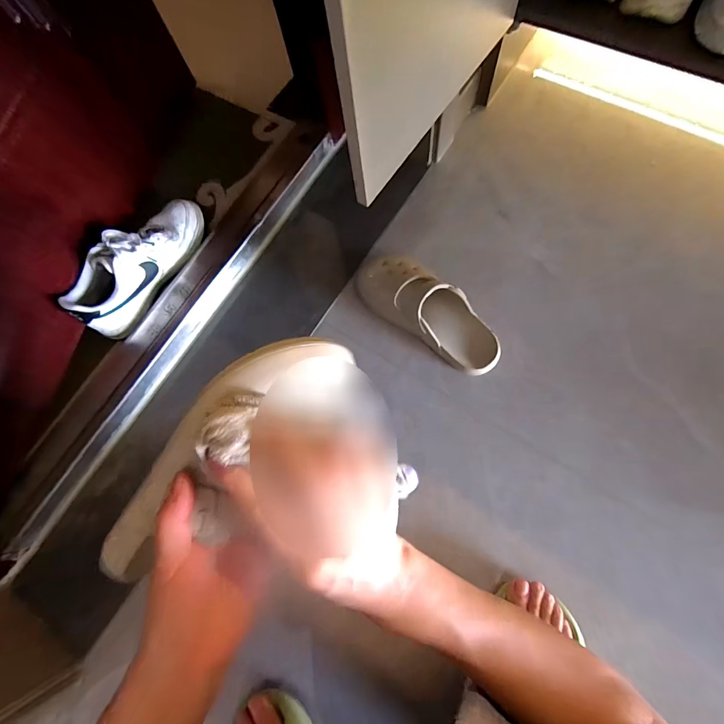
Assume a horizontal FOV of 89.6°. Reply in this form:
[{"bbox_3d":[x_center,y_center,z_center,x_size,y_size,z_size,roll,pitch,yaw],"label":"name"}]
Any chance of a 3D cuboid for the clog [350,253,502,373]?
[{"bbox_3d":[0.101,-0.080,0.572,0.102,0.084,0.257,-44,76,-7],"label":"clog"}]

